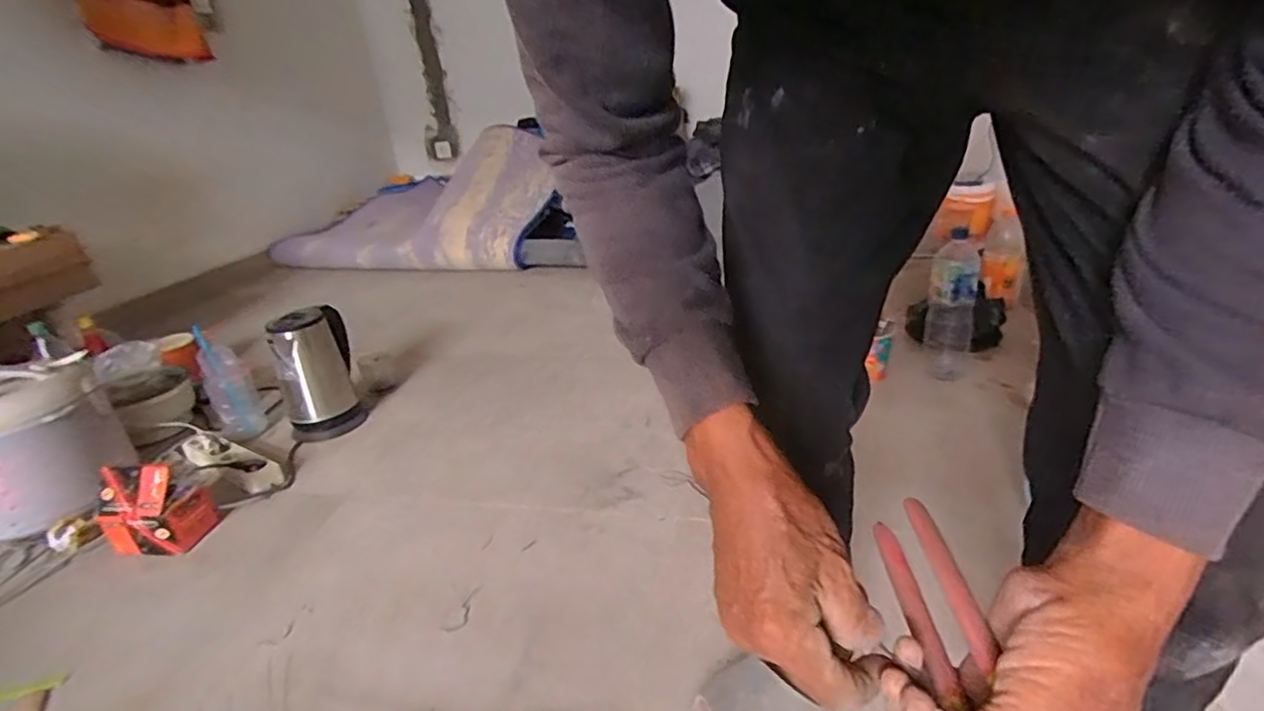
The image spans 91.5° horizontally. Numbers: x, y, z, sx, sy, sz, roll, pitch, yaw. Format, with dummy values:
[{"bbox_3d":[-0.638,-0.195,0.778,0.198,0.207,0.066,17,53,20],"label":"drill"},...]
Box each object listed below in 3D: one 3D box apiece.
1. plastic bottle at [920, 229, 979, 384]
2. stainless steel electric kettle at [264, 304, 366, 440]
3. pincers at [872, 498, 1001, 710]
[{"bbox_3d":[0.623,-0.099,1.204,0.081,0.280,0.090,10,29,30],"label":"plastic bottle"},{"bbox_3d":[-0.670,0.034,1.307,0.158,0.247,0.139,-19,29,-25],"label":"stainless steel electric kettle"},{"bbox_3d":[0.166,0.158,0.301,0.027,0.035,0.219,-3,29,5],"label":"pincers"}]

